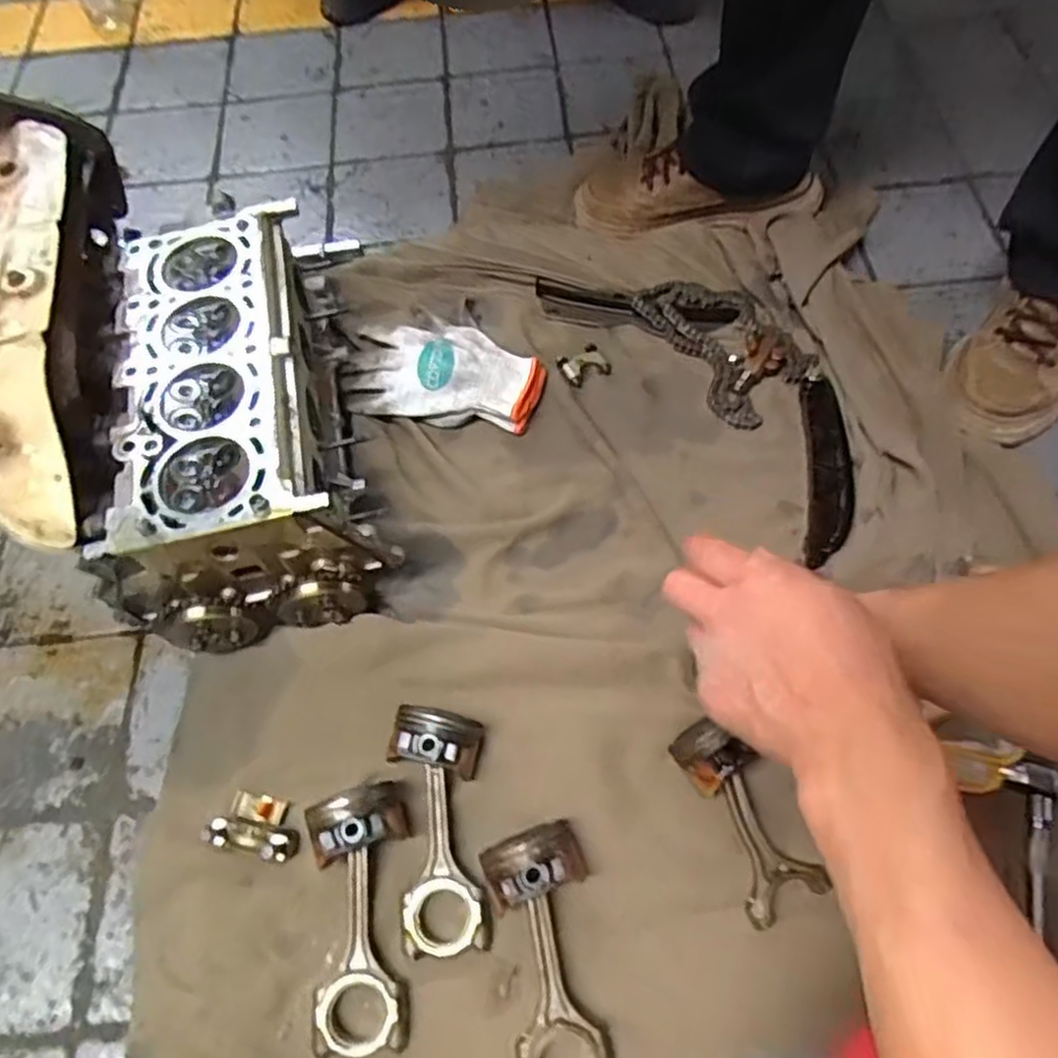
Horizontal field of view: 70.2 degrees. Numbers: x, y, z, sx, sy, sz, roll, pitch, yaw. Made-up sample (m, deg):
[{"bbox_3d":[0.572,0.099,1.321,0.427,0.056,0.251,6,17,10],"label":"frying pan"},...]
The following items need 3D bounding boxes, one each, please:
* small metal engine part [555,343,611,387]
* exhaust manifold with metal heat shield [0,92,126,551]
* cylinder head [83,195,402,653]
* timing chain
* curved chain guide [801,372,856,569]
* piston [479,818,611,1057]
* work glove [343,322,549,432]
[{"bbox_3d":[0.057,-0.178,0.808,0.053,0.011,0.044,-25,67,-11],"label":"small metal engine part"},{"bbox_3d":[-0.404,-0.180,0.619,0.105,0.089,0.413,-11,65,-5],"label":"exhaust manifold with metal heat shield"},{"bbox_3d":[-0.247,-0.098,0.685,0.209,0.164,0.377,-7,65,-2],"label":"cylinder head"},{"bbox_3d":[0.211,-0.199,0.799,0.110,0.030,0.180,-28,67,-13],"label":"timing chain"},{"bbox_3d":[0.293,-0.060,0.742,0.043,0.029,0.197,6,64,4],"label":"curved chain guide"},{"bbox_3d":[0.016,0.304,0.534,0.075,0.062,0.178,-11,62,-6],"label":"piston"},{"bbox_3d":[-0.088,-0.169,0.785,0.204,0.033,0.120,5,64,3],"label":"work glove"}]

